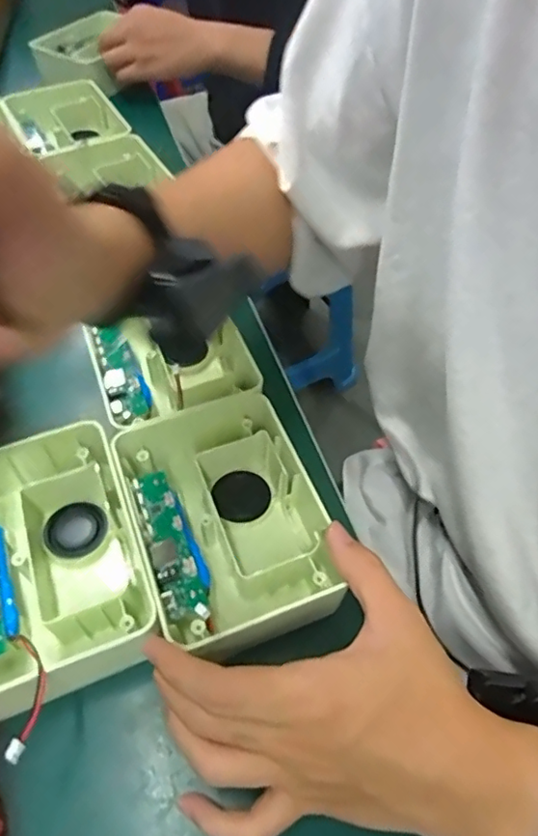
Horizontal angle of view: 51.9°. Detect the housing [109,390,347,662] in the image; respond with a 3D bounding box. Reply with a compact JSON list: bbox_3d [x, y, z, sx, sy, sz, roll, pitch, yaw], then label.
[{"bbox_3d":[-0.023,0.062,0.344,0.114,0.054,0.141,-18,54,-15],"label":"housing"}]

